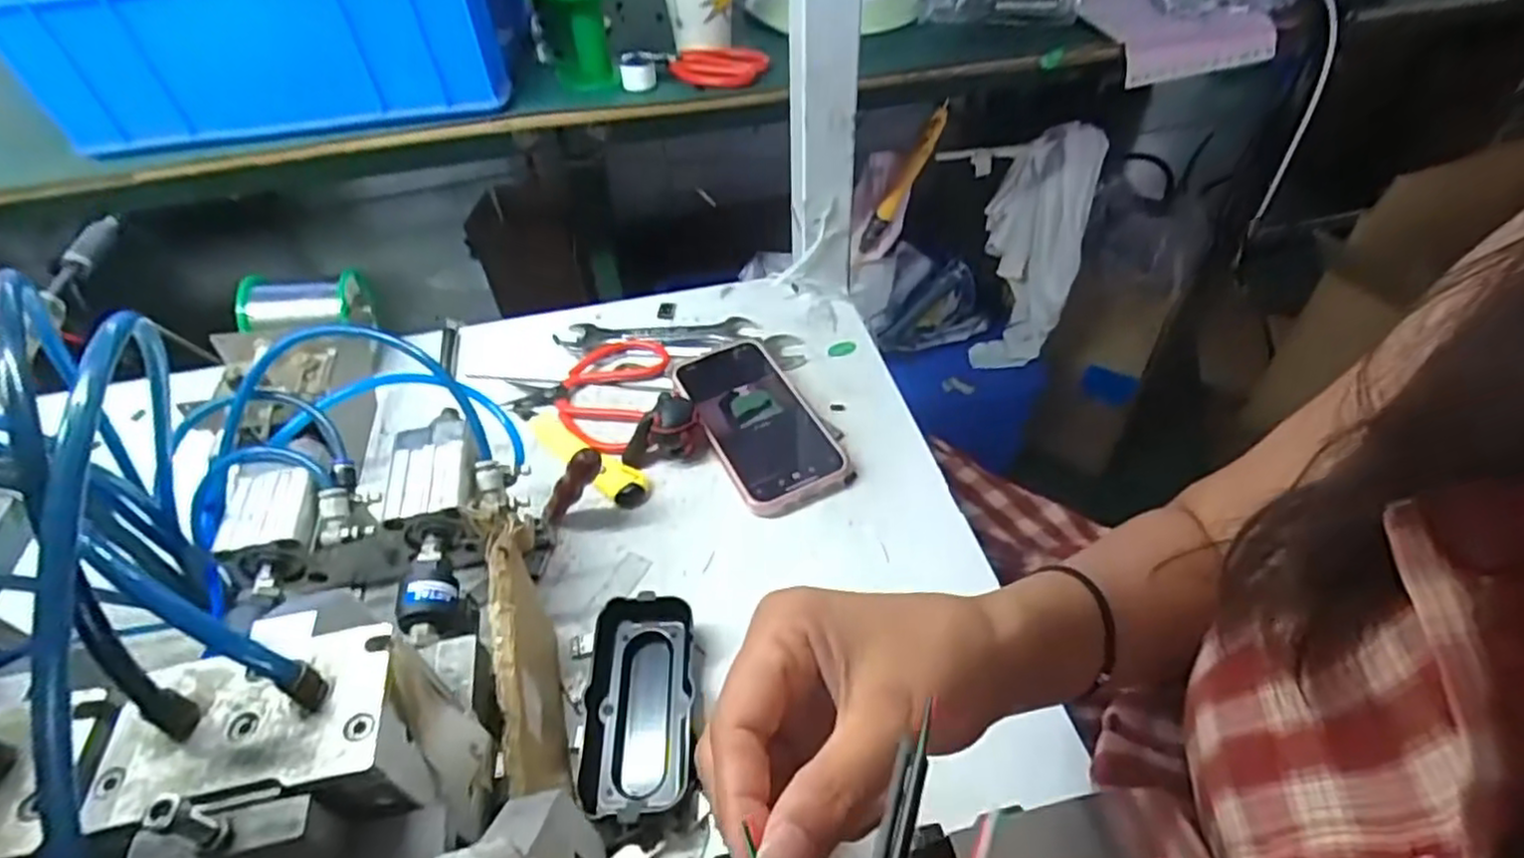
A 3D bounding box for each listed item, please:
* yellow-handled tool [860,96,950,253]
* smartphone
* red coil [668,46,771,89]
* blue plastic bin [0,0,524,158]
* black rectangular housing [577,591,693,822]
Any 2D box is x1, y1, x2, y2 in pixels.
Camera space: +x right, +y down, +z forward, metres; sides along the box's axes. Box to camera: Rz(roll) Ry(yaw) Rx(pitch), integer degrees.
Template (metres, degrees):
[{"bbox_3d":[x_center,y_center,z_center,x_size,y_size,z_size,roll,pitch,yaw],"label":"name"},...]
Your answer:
[{"bbox_3d":[0.168,-0.293,0.839,0.024,0.196,0.032,14,45,-18],"label":"yellow-handled tool"},{"bbox_3d":[-0.006,-0.008,0.507,0.075,0.016,0.163,-22,50,-17],"label":"smartphone"},{"bbox_3d":[-0.034,-0.319,0.619,0.079,0.012,0.079,-1,48,2],"label":"red coil"},{"bbox_3d":[-0.371,-0.331,0.552,0.325,0.124,0.191,-9,48,-5],"label":"blue plastic bin"},{"bbox_3d":[-0.063,0.139,0.364,0.053,0.027,0.103,-4,47,0],"label":"black rectangular housing"}]

